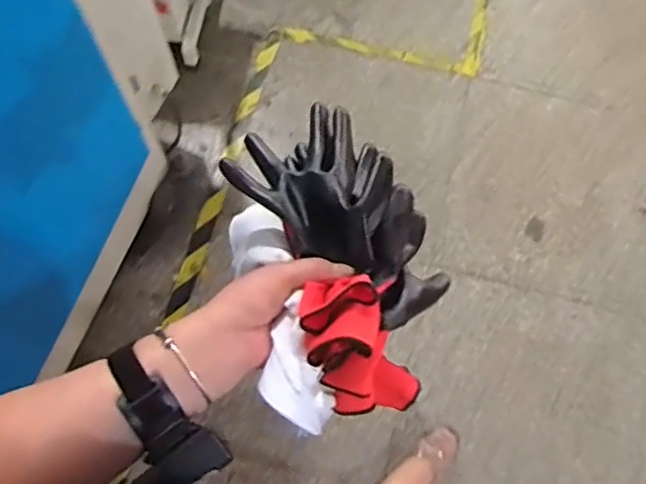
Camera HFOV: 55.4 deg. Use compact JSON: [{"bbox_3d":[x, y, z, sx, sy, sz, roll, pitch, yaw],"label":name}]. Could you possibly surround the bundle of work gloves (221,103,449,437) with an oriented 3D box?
[{"bbox_3d":[0.012,0.012,0.508,0.159,0.078,0.250,-13,70,-3],"label":"bundle of work gloves"}]

